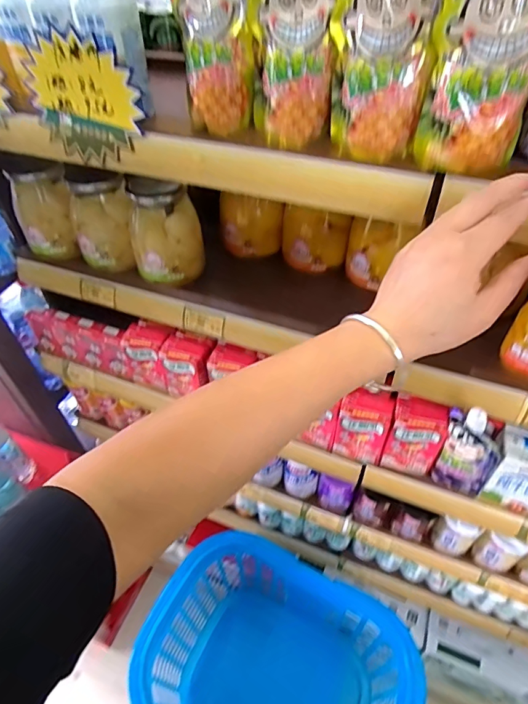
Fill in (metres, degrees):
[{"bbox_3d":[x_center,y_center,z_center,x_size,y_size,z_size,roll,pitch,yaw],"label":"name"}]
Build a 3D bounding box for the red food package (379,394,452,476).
[{"bbox_3d":[0.204,0.114,0.590,0.068,0.103,0.055,16,50,17],"label":"red food package"}]

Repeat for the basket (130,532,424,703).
[{"bbox_3d":[0.027,0.568,0.778,0.416,0.294,0.320,18,51,18],"label":"basket"}]

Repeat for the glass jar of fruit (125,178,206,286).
[{"bbox_3d":[-0.138,-0.173,0.609,0.094,0.130,0.095,-1,47,2],"label":"glass jar of fruit"}]

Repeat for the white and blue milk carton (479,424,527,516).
[{"bbox_3d":[0.323,0.147,0.549,0.071,0.100,0.058,16,50,17],"label":"white and blue milk carton"}]

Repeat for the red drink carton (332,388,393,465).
[{"bbox_3d":[0.138,0.103,0.603,0.064,0.105,0.047,16,50,17],"label":"red drink carton"}]

